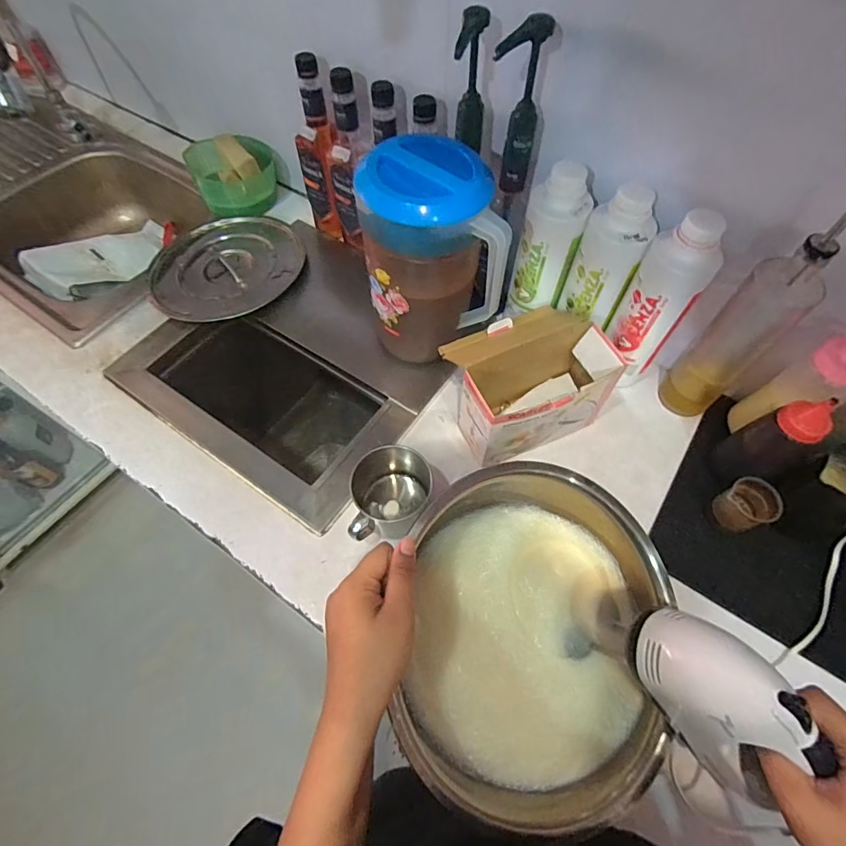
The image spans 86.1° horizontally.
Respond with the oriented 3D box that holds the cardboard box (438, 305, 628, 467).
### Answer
[{"bbox_3d":[0.136,-0.061,0.617,0.194,0.125,0.169,-21,63,-13],"label":"cardboard box"}]

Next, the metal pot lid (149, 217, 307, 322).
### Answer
[{"bbox_3d":[-0.335,-0.267,0.784,0.254,0.037,0.213,-28,65,-16],"label":"metal pot lid"}]

